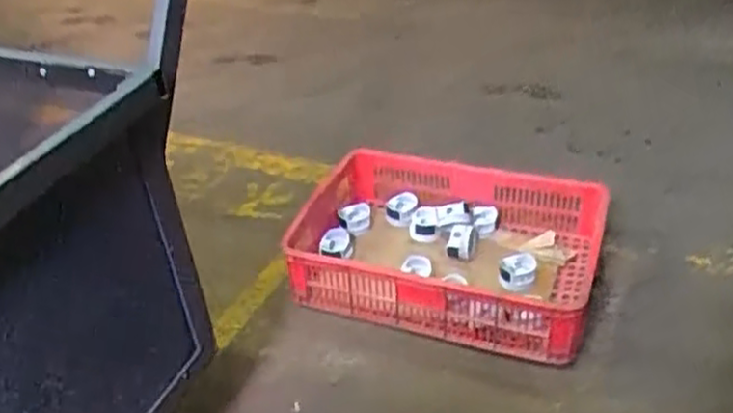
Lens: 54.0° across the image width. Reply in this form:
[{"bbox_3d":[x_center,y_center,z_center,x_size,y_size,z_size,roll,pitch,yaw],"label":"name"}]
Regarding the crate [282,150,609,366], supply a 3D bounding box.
[{"bbox_3d":[0.162,0.087,1.605,0.663,0.186,0.467,8,37,17],"label":"crate"}]

